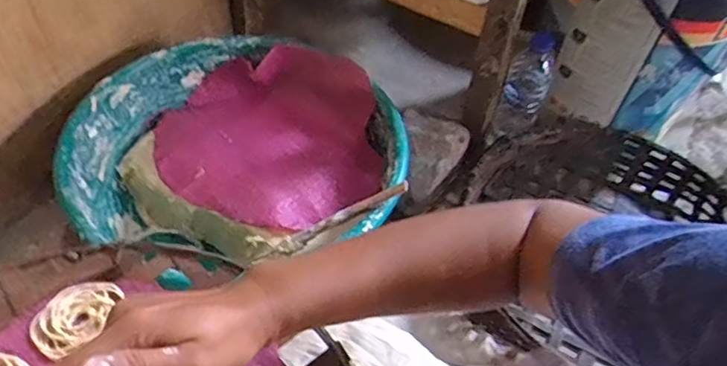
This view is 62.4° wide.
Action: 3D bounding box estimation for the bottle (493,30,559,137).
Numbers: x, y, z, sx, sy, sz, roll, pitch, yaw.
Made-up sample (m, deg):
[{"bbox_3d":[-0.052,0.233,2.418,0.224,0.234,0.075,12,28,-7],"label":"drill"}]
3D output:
[{"bbox_3d":[0.257,-0.154,0.945,0.060,0.170,0.066,22,51,12],"label":"bottle"}]

